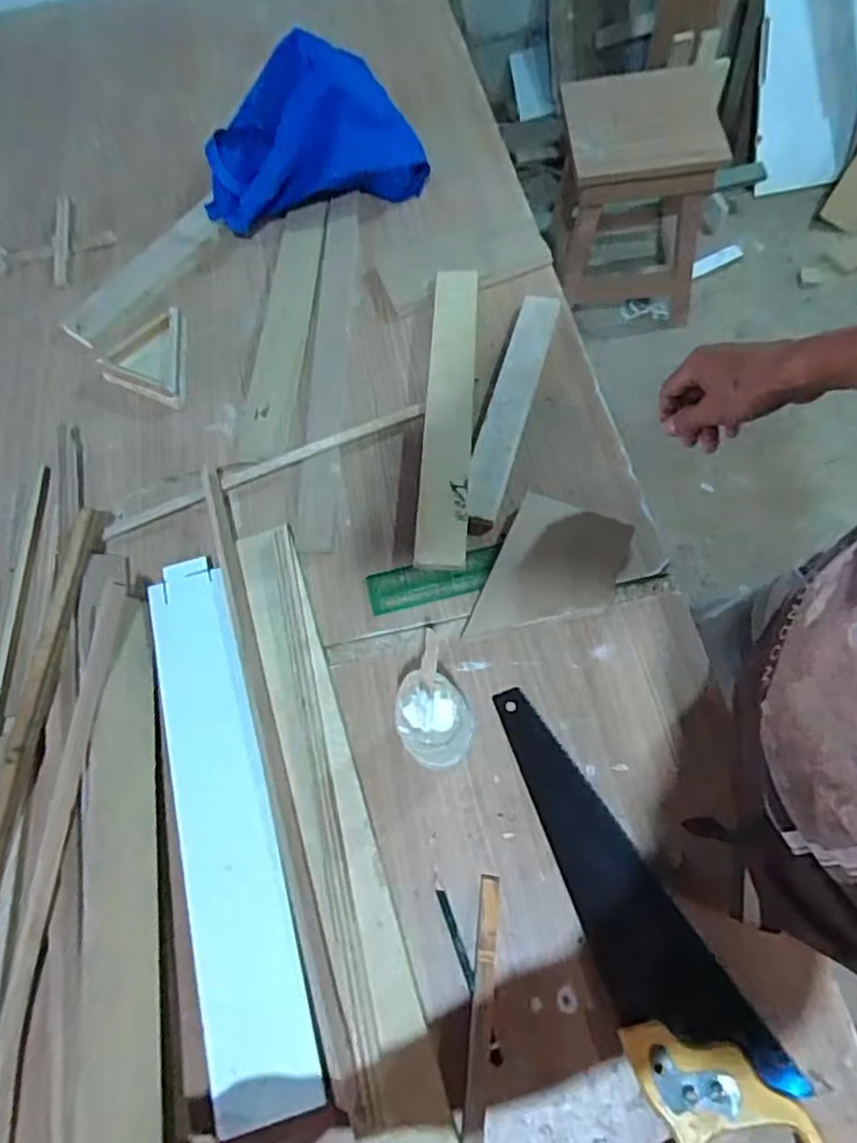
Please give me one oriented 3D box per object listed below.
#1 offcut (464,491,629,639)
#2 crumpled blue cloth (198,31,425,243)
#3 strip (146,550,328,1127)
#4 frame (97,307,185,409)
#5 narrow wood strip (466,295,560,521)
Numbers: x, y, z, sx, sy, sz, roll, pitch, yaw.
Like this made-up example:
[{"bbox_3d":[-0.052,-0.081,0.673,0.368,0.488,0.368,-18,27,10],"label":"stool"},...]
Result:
[{"bbox_3d":[0.122,0.006,0.667,0.114,0.014,0.161,23,70,10],"label":"offcut"},{"bbox_3d":[-0.164,-0.593,0.902,0.286,0.133,0.214,-13,65,-2],"label":"crumpled blue cloth"},{"bbox_3d":[-0.184,0.199,0.592,0.079,0.012,0.462,-17,66,-4],"label":"strip"},{"bbox_3d":[-0.348,-0.258,0.823,0.097,0.021,0.132,-8,65,0],"label":"frame"},{"bbox_3d":[0.093,-0.196,0.767,0.043,0.012,0.309,15,67,10],"label":"narrow wood strip"}]

